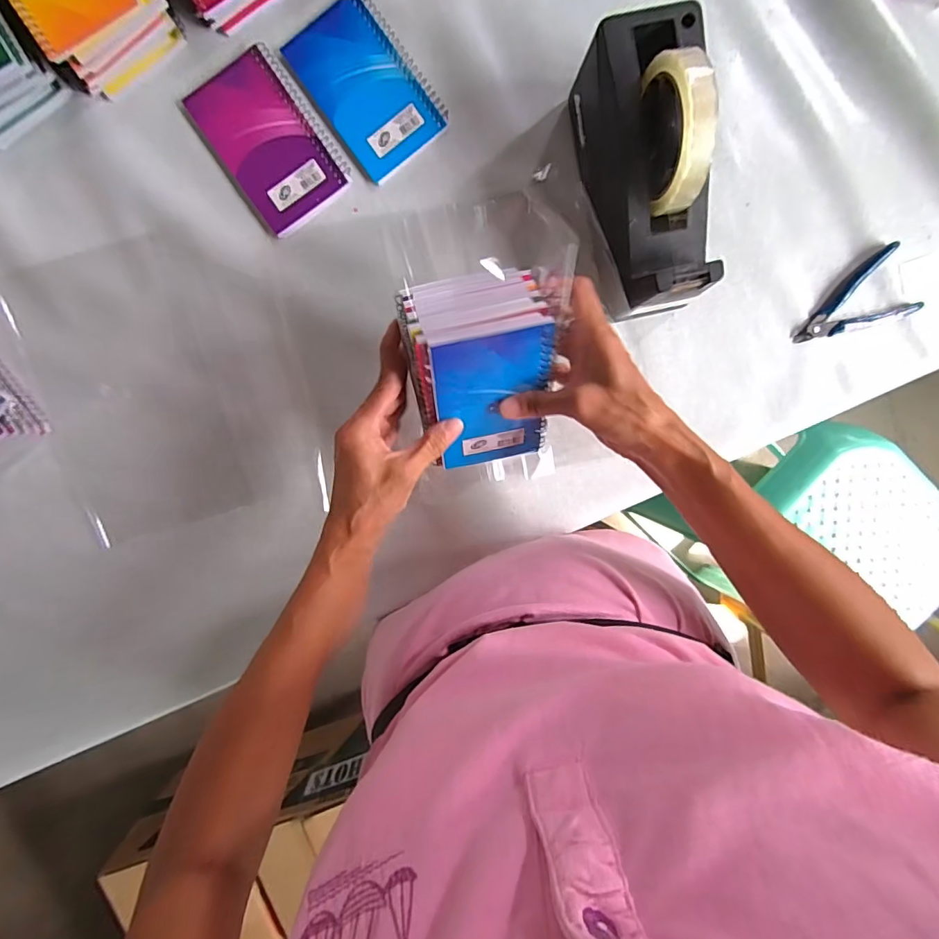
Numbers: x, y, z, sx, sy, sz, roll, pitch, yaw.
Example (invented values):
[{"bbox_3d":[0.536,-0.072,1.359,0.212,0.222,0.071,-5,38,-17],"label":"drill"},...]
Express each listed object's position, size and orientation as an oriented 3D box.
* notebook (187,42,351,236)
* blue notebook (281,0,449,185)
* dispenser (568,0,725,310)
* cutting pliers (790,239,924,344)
[{"bbox_3d":[-0.173,-0.285,0.419,0.087,0.007,0.133,-34,99,1],"label":"notebook"},{"bbox_3d":[-0.088,-0.331,0.419,0.086,0.004,0.131,-37,99,1],"label":"blue notebook"},{"bbox_3d":[0.143,-0.234,0.387,0.075,0.127,0.197,-11,98,-2],"label":"dispenser"},{"bbox_3d":[0.365,-0.168,0.462,0.116,0.011,0.065,-17,99,-2],"label":"cutting pliers"}]

